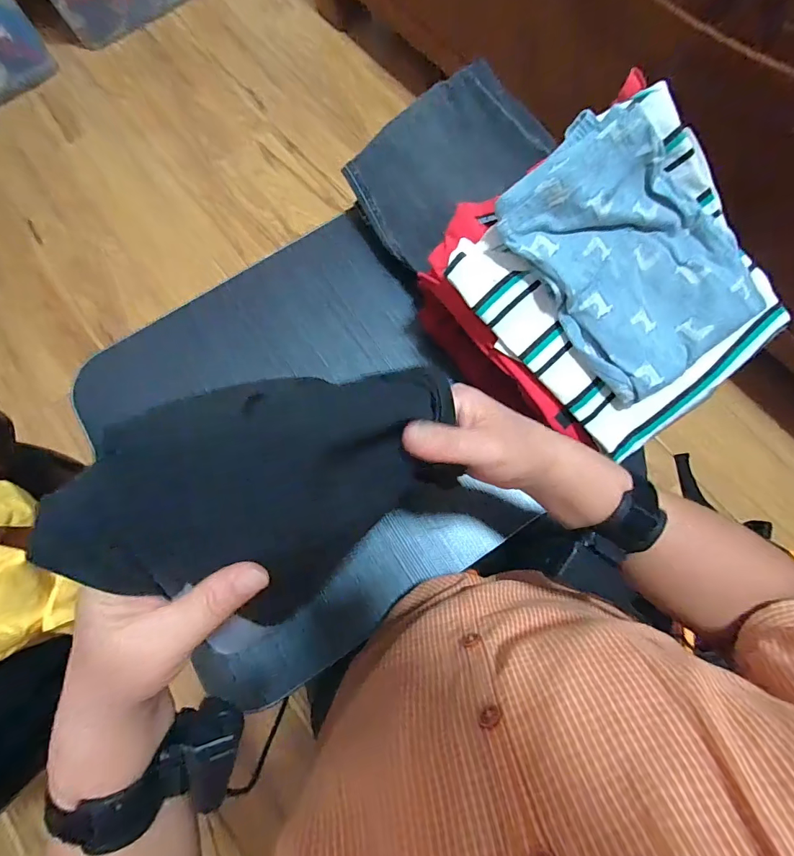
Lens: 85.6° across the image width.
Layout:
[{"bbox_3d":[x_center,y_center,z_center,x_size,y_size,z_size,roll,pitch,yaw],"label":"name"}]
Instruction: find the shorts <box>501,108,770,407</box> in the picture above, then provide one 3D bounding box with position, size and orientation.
[{"bbox_3d":[0.204,-0.152,0.365,0.161,0.045,0.220,-38,96,-1],"label":"shorts"}]

